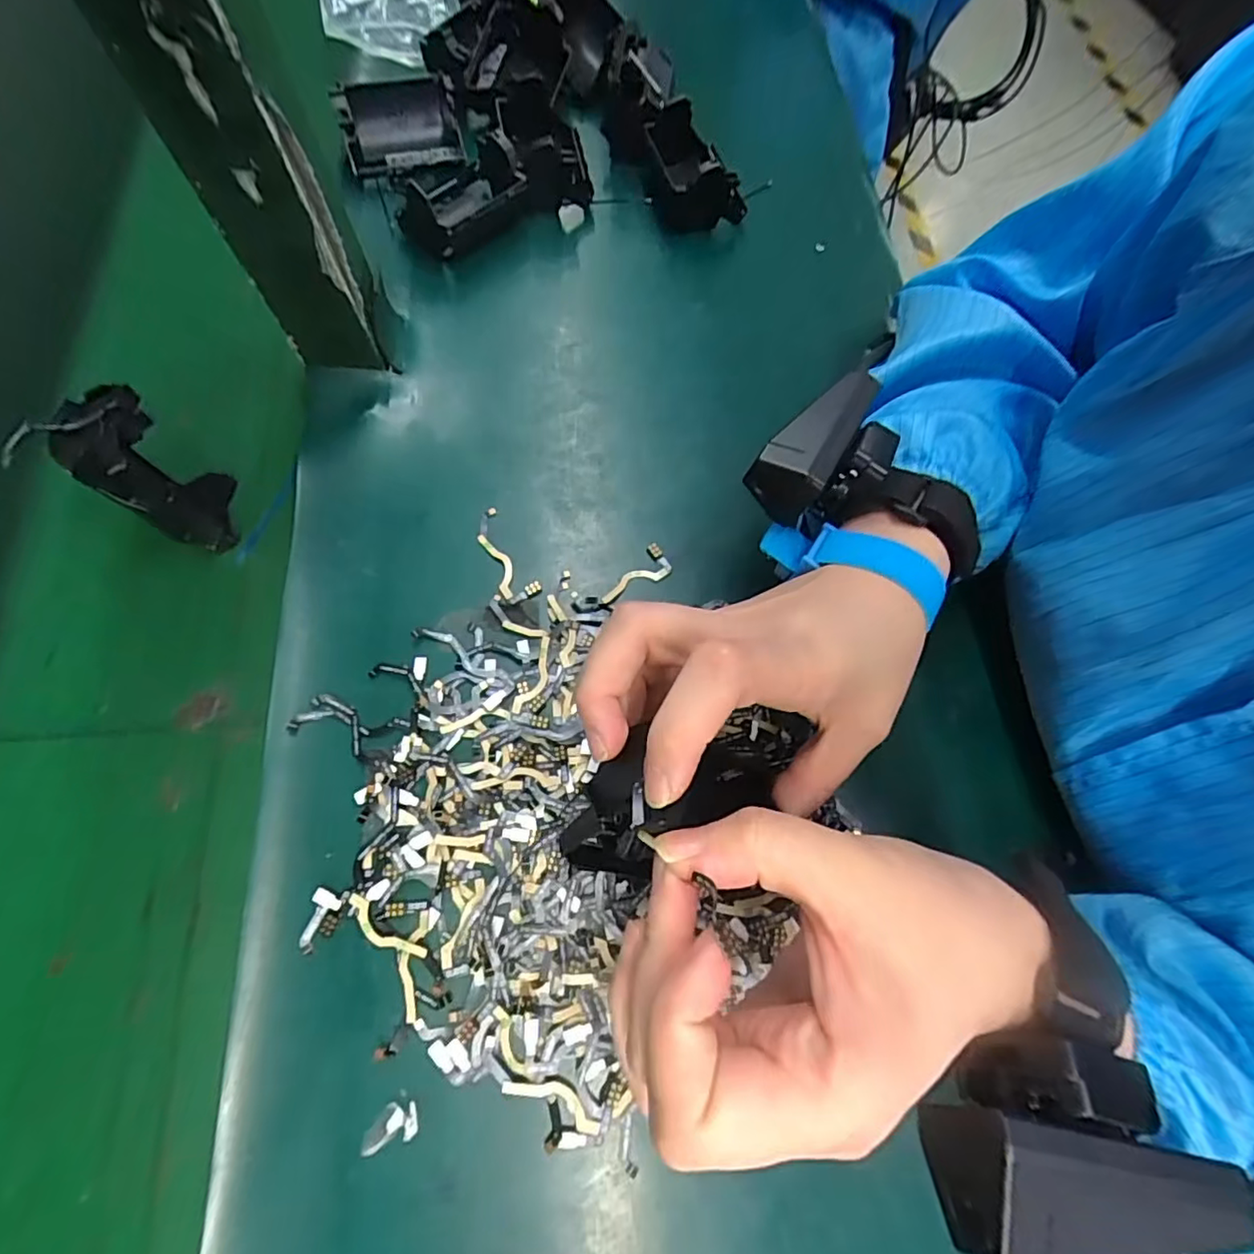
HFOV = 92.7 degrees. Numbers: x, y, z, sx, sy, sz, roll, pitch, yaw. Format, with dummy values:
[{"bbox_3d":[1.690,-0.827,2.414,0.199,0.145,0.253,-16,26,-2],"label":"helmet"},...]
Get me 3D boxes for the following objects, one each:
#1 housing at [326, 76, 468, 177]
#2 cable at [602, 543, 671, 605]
[{"bbox_3d":[-0.144,-0.321,0.380,0.074,0.035,0.060,-18,71,-9],"label":"housing"},{"bbox_3d":[0.006,-0.023,0.298,0.016,0.005,0.042,39,73,11],"label":"cable"}]

